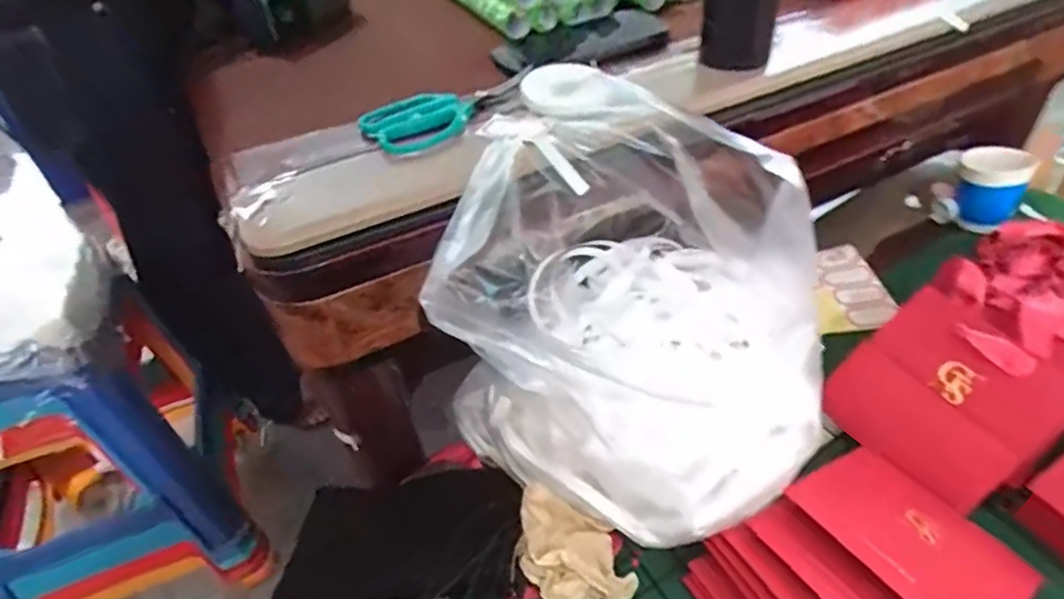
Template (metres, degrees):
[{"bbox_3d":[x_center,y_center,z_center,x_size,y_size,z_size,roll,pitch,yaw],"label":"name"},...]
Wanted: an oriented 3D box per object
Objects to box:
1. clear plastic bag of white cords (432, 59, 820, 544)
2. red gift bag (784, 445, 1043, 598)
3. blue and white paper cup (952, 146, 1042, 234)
[{"bbox_3d":[0.052,-0.009,0.475,0.193,0.200,0.292,0,42,7],"label":"clear plastic bag of white cords"},{"bbox_3d":[0.274,0.168,0.448,0.117,0.008,0.139,-15,43,-36],"label":"red gift bag"},{"bbox_3d":[0.540,-0.136,0.740,0.070,0.078,0.065,26,51,32],"label":"blue and white paper cup"}]

